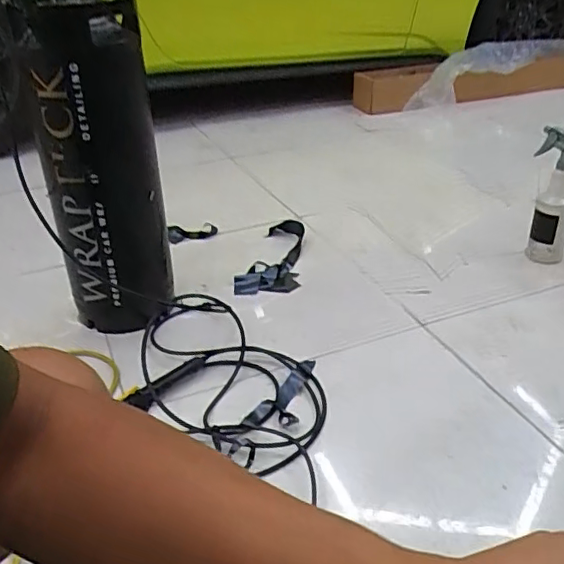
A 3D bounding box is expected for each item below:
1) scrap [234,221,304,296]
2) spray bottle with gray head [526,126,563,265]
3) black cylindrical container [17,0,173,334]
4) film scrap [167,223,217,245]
[{"bbox_3d":[-0.024,-0.073,1.485,0.146,0.040,0.343,2,31,5],"label":"scrap"},{"bbox_3d":[0.645,-0.199,1.386,0.099,0.299,0.113,10,33,18],"label":"spray bottle with gray head"},{"bbox_3d":[-0.342,-0.197,1.113,0.205,0.608,0.214,-8,32,-12],"label":"black cylindrical container"},{"bbox_3d":[-0.250,-0.141,1.615,0.139,0.033,0.066,-11,32,-16],"label":"film scrap"}]

